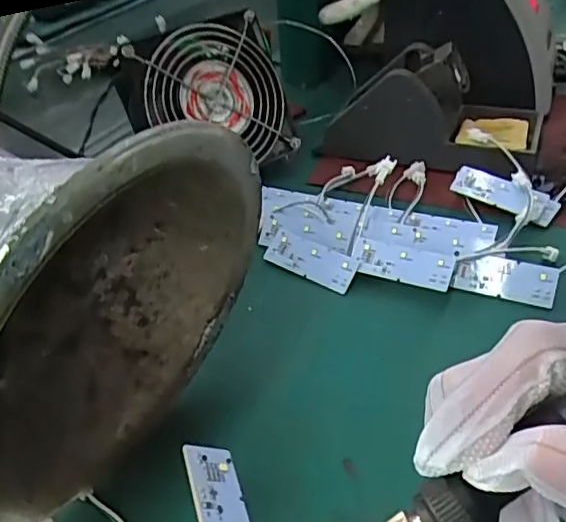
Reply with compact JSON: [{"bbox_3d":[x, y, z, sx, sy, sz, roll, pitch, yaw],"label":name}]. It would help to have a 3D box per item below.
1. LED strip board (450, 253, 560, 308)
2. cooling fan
[{"bbox_3d":[0.136,0.010,0.367,0.059,0.025,0.005,12,0,23],"label":"LED strip board"},{"bbox_3d":[-0.057,-0.126,0.478,0.121,0.119,0.033,-29,14,-21],"label":"cooling fan"}]

